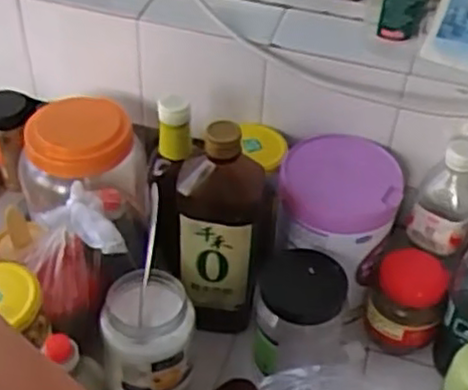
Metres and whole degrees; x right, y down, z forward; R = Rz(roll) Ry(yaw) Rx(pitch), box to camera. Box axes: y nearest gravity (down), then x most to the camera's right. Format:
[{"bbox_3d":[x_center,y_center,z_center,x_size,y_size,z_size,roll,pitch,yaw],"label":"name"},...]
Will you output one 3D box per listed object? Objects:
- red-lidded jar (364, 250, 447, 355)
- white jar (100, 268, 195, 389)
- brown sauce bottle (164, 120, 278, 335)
[{"bbox_3d":[0.187,0.115,0.795,0.075,0.103,0.076,2,43,-2],"label":"red-lidded jar"},{"bbox_3d":[-0.088,0.143,0.732,0.088,0.103,0.096,2,43,-2],"label":"white jar"},{"bbox_3d":[-0.016,0.043,0.765,0.102,0.263,0.074,3,43,-1],"label":"brown sauce bottle"}]

